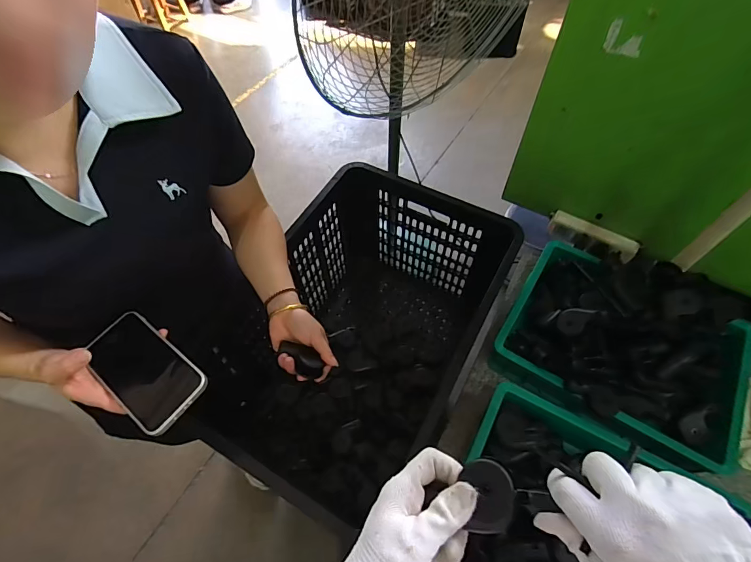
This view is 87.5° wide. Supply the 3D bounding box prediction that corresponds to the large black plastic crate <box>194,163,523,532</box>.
[{"bbox_3d":[-0.022,0.100,0.736,0.382,0.312,0.527,26,60,16],"label":"large black plastic crate"}]

